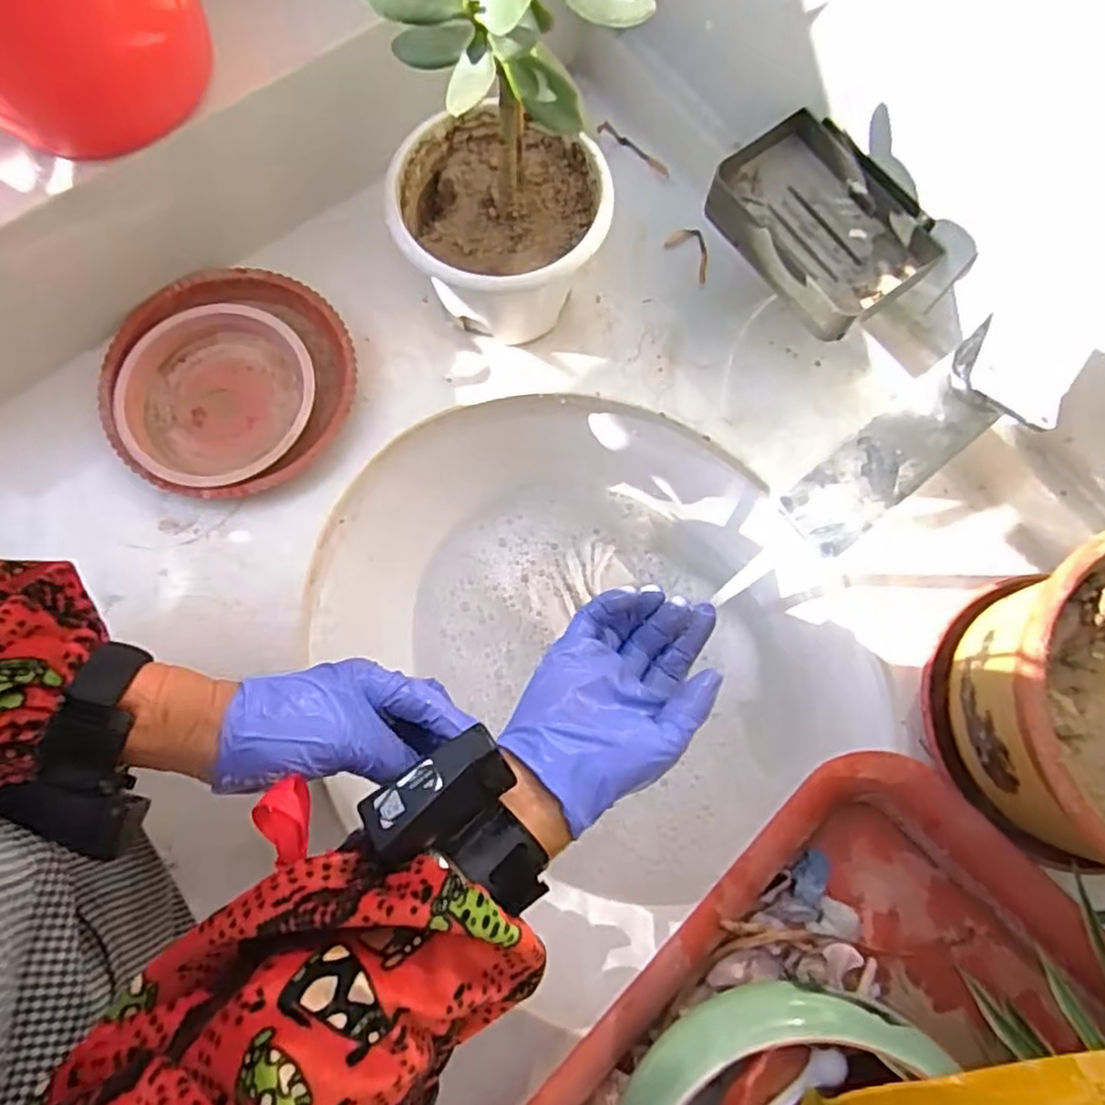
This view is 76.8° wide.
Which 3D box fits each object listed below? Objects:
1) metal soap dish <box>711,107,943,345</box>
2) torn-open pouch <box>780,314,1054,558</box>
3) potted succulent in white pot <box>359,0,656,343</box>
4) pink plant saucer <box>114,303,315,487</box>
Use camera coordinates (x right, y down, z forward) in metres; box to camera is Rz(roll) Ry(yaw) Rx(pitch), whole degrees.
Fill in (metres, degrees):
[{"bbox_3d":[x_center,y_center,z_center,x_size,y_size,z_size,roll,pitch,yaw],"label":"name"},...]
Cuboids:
[{"bbox_3d":[0.171,-0.212,0.448,0.094,0.033,0.133,-33,79,-9],"label":"metal soap dish"},{"bbox_3d":[0.181,-0.054,0.371,0.144,0.027,0.055,-31,79,-9],"label":"torn-open pouch"},{"bbox_3d":[-0.033,-0.226,0.416,0.129,0.242,0.122,0,76,-2],"label":"potted succulent in white pot"},{"bbox_3d":[-0.235,-0.110,0.489,0.123,0.016,0.132,0,76,-2],"label":"pink plant saucer"}]

